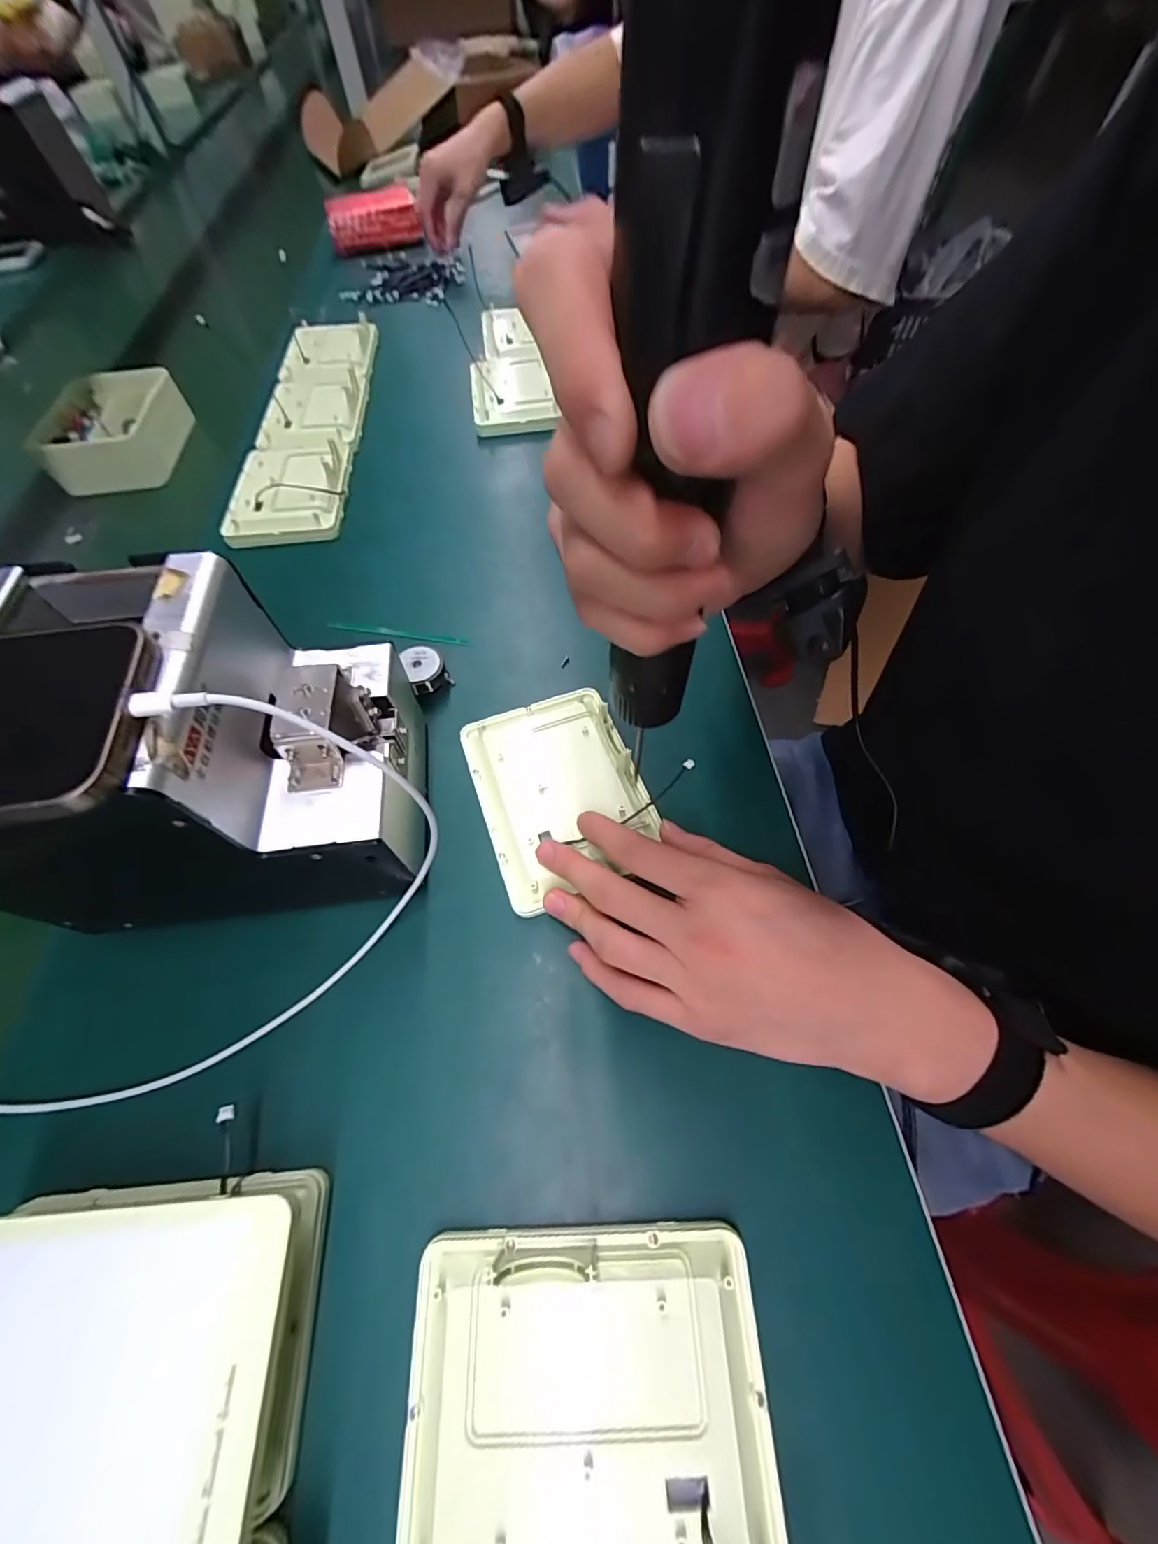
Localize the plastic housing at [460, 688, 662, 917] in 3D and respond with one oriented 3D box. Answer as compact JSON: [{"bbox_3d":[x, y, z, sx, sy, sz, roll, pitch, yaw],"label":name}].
[{"bbox_3d":[-0.014,0.008,0.320,0.097,0.013,0.130,-18,61,-9],"label":"plastic housing"}]

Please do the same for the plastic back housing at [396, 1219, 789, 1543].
[{"bbox_3d":[0.003,0.236,0.191,0.133,0.023,0.098,-3,60,0],"label":"plastic back housing"}]

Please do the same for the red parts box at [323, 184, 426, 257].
[{"bbox_3d":[-0.308,-0.837,0.779,0.137,0.052,0.055,-22,62,-9],"label":"red parts box"}]

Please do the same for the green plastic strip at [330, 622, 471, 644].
[{"bbox_3d":[-0.144,-0.111,0.404,0.116,0.004,0.009,10,61,7],"label":"green plastic strip"}]

